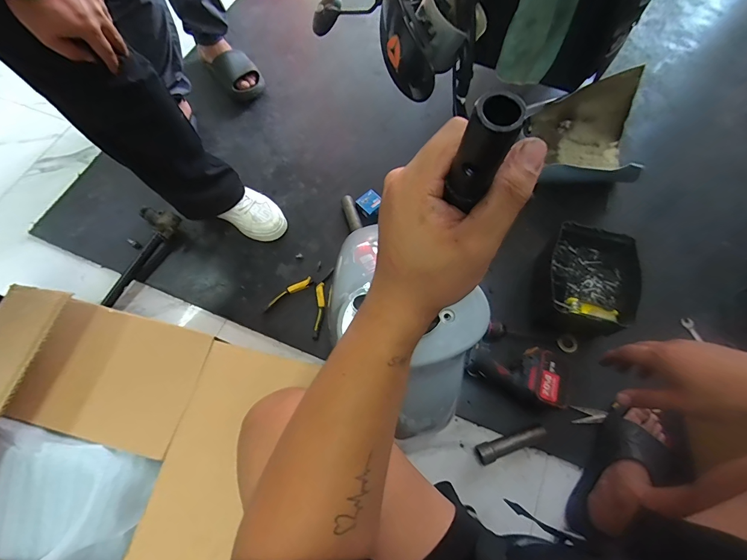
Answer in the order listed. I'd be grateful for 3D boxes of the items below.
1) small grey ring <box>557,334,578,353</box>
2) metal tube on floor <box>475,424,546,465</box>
[{"bbox_3d":[0.472,0.155,0.899,0.048,0.012,0.046,-1,67,2],"label":"small grey ring"},{"bbox_3d":[0.295,0.351,0.800,0.156,0.043,0.038,-19,68,-6],"label":"metal tube on floor"}]

